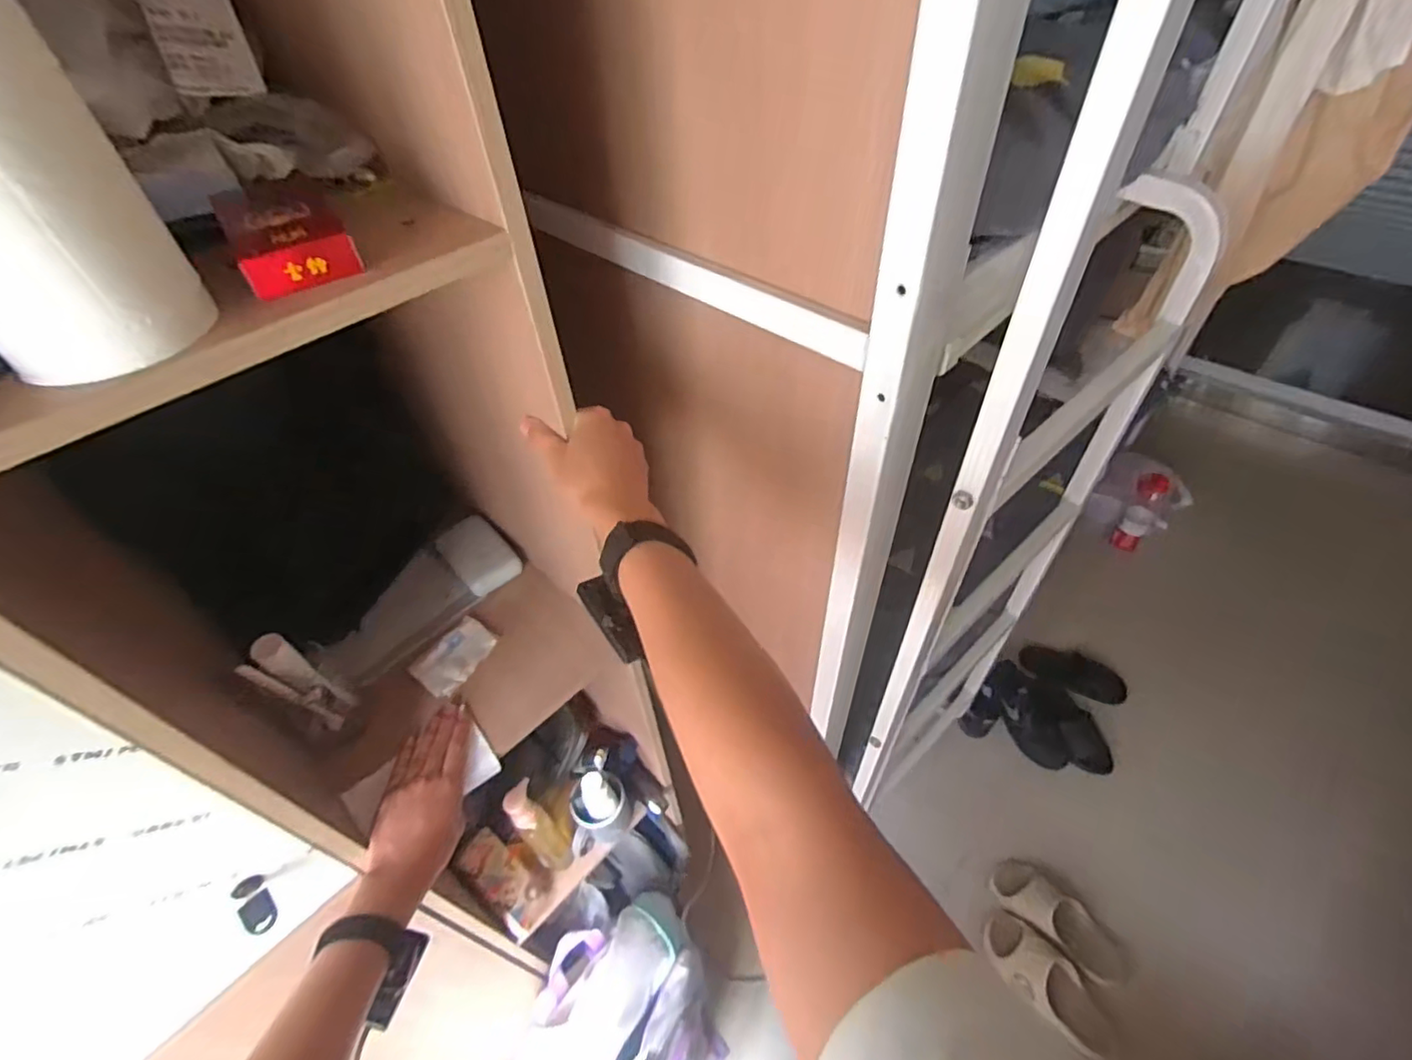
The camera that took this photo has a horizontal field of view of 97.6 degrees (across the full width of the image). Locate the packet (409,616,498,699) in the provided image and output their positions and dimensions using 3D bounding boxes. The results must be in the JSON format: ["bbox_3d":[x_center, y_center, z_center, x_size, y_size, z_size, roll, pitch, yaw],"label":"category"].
[{"bbox_3d":[-0.297,0.149,0.731,0.061,0.013,0.092,25,54,24],"label":"packet"}]

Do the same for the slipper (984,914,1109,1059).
[{"bbox_3d":[0.715,0.938,1.294,0.108,0.065,0.257,-36,55,-25],"label":"slipper"}]

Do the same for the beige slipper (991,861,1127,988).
[{"bbox_3d":[0.776,0.860,1.368,0.111,0.061,0.287,-37,55,-26],"label":"beige slipper"}]

